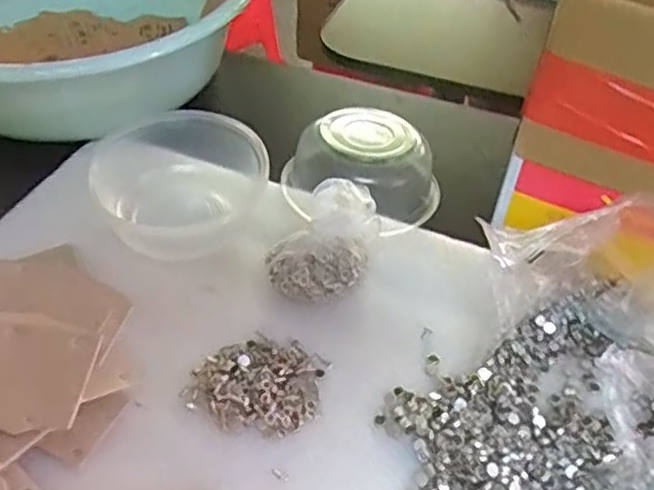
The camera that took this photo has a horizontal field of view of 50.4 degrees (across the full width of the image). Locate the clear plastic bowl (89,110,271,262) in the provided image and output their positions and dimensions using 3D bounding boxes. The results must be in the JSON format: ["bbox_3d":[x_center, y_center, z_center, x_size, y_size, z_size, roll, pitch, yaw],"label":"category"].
[{"bbox_3d":[-0.093,-0.038,0.452,0.108,0.047,0.111,1,48,-1],"label":"clear plastic bowl"}]

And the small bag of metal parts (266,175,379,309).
[{"bbox_3d":[-0.003,-0.001,0.422,0.058,0.052,0.065,14,49,11],"label":"small bag of metal parts"}]

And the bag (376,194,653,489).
[{"bbox_3d":[0.122,0.063,0.342,0.181,0.098,0.131,-24,52,-22],"label":"bag"}]

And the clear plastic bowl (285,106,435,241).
[{"bbox_3d":[0.027,-0.048,0.479,0.089,0.058,0.093,1,47,-2],"label":"clear plastic bowl"}]

